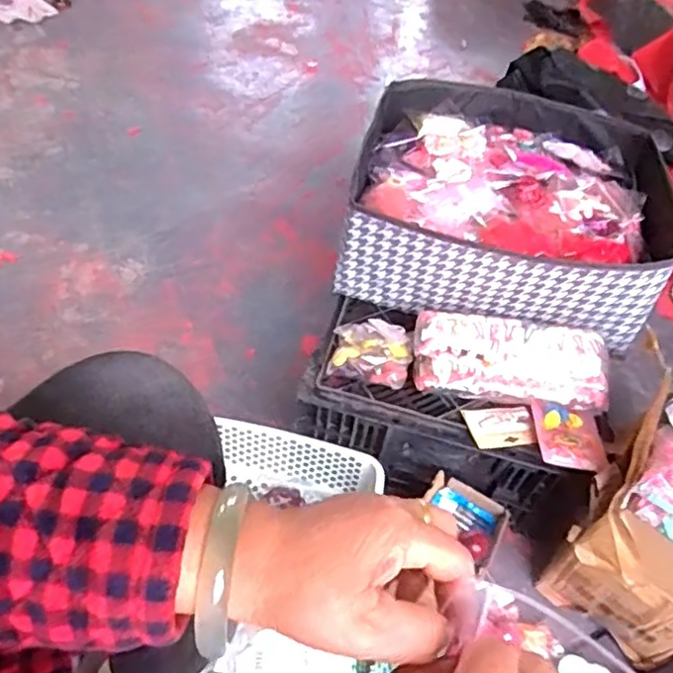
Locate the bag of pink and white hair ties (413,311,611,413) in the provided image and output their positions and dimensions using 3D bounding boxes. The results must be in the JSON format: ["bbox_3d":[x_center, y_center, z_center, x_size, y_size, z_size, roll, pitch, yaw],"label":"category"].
[{"bbox_3d":[0.211,0.033,0.785,0.236,0.073,0.091,8,49,1],"label":"bag of pink and white hair ties"}]

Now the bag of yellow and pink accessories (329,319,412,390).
[{"bbox_3d":[0.045,0.013,0.805,0.093,0.034,0.106,10,49,2],"label":"bag of yellow and pink accessories"}]

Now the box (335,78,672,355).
[{"bbox_3d":[0.236,-0.181,0.907,0.407,0.146,0.375,17,49,9],"label":"box"}]

